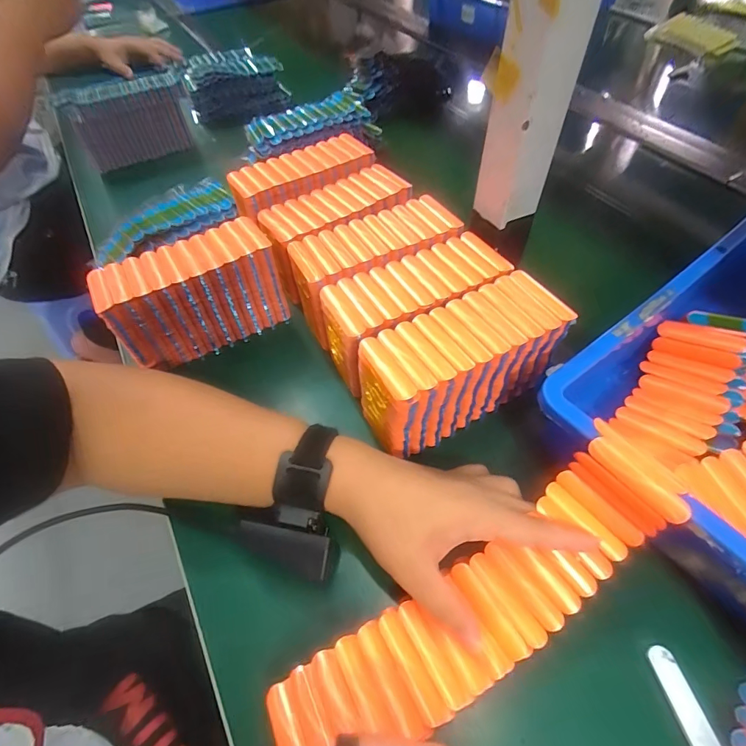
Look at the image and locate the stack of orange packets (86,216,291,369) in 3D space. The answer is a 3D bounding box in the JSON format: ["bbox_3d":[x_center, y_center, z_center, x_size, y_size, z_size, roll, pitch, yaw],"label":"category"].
[{"bbox_3d":[-0.173,-0.077,0.417,0.158,0.098,0.069,-25,57,-15],"label":"stack of orange packets"}]

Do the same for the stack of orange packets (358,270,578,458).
[{"bbox_3d":[0.069,-0.003,0.346,0.155,0.096,0.070,-25,57,-15],"label":"stack of orange packets"}]

